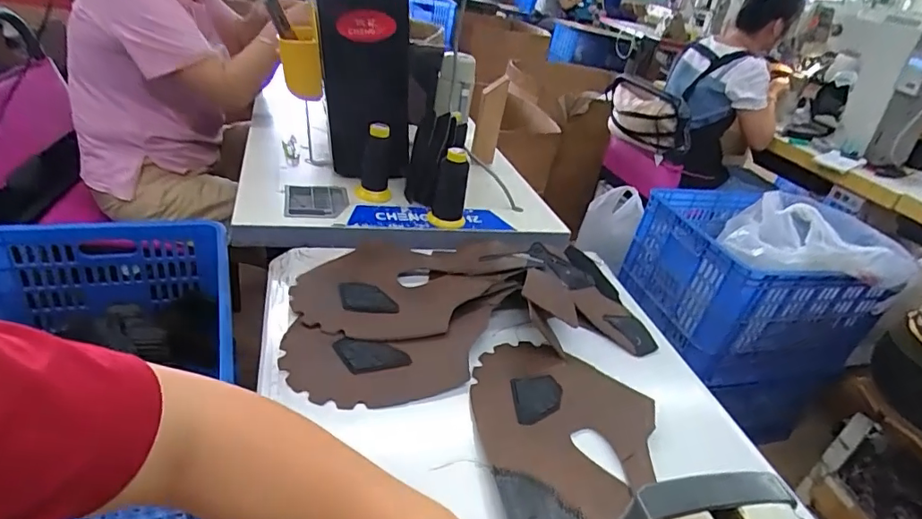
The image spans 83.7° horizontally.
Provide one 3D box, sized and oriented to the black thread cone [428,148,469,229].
[{"bbox_3d":[-0.016,-0.117,0.813,0.056,0.118,0.064,11,31,0],"label":"black thread cone"}]

